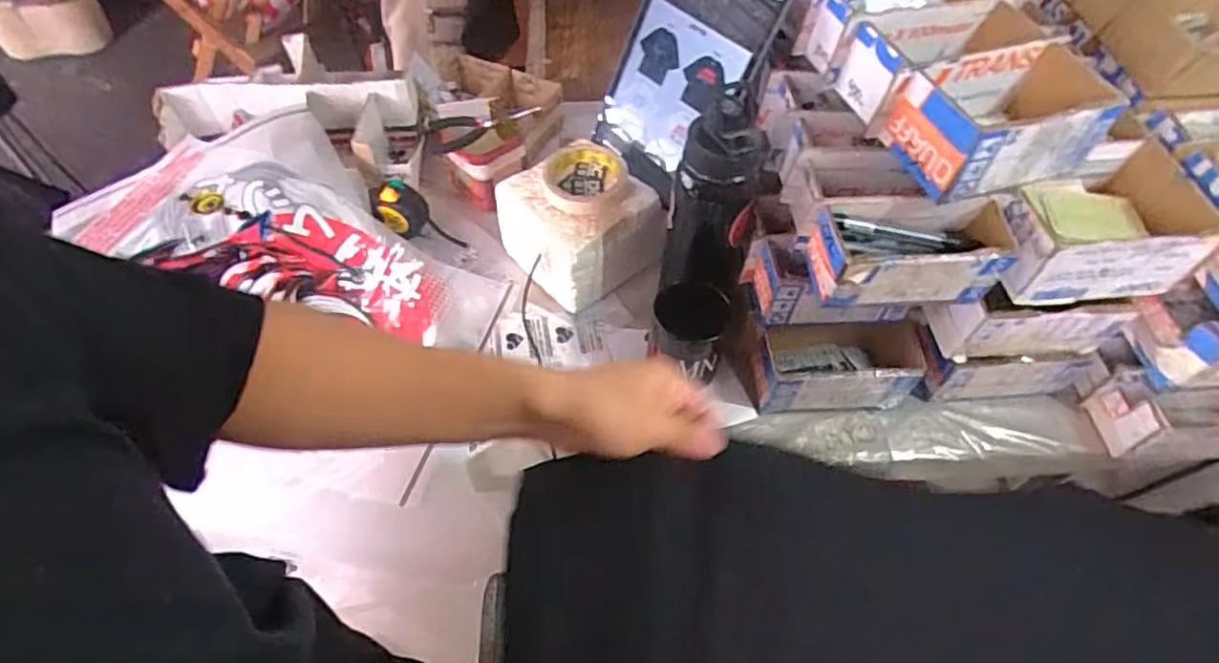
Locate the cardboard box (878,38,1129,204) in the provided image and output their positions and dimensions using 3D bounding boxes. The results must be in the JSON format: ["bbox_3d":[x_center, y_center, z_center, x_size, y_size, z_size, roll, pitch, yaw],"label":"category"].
[{"bbox_3d":[0.341,-0.181,0.568,0.186,0.077,0.099,-16,57,-14],"label":"cardboard box"}]

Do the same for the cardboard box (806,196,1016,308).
[{"bbox_3d":[0.271,-0.069,0.579,0.180,0.072,0.068,-4,55,-6],"label":"cardboard box"}]

